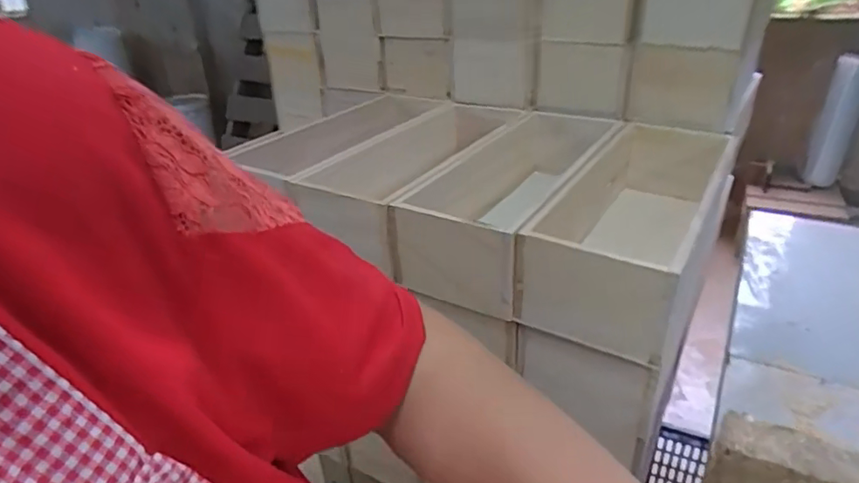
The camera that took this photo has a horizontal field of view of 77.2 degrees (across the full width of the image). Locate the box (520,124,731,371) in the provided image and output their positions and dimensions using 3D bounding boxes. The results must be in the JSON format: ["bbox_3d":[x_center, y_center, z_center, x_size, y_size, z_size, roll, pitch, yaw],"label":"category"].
[{"bbox_3d":[0.212,-0.023,0.551,0.121,0.095,0.332,14,34,29],"label":"box"}]

